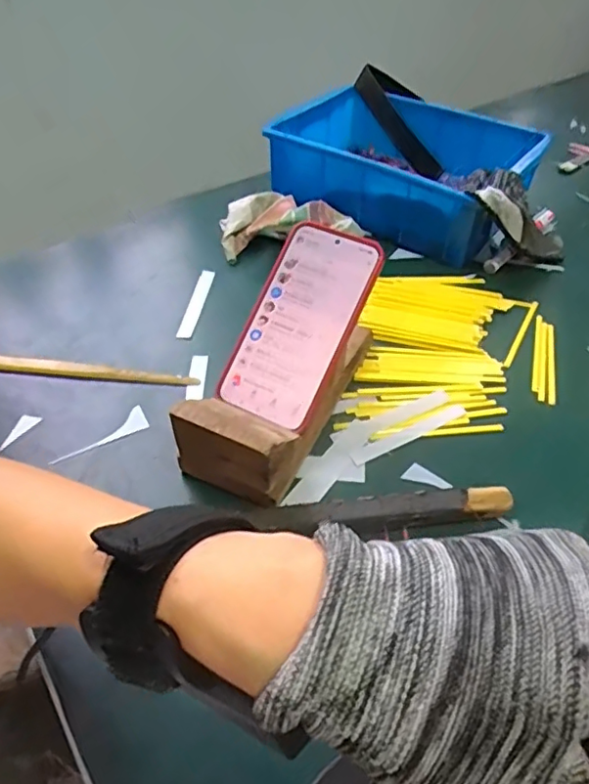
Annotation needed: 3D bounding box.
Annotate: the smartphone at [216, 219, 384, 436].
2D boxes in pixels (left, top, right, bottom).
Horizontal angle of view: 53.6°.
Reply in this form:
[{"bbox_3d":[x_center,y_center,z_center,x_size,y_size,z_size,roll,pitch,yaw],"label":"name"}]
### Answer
[{"bbox_3d":[0.005,-0.056,0.463,0.079,0.011,0.164,23,83,21],"label":"smartphone"}]

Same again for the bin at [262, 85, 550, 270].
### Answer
[{"bbox_3d":[0.130,-0.279,0.722,0.293,0.089,0.225,27,52,24],"label":"bin"}]

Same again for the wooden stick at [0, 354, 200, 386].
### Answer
[{"bbox_3d":[-0.190,-0.021,0.519,0.208,0.013,0.016,5,46,5],"label":"wooden stick"}]

